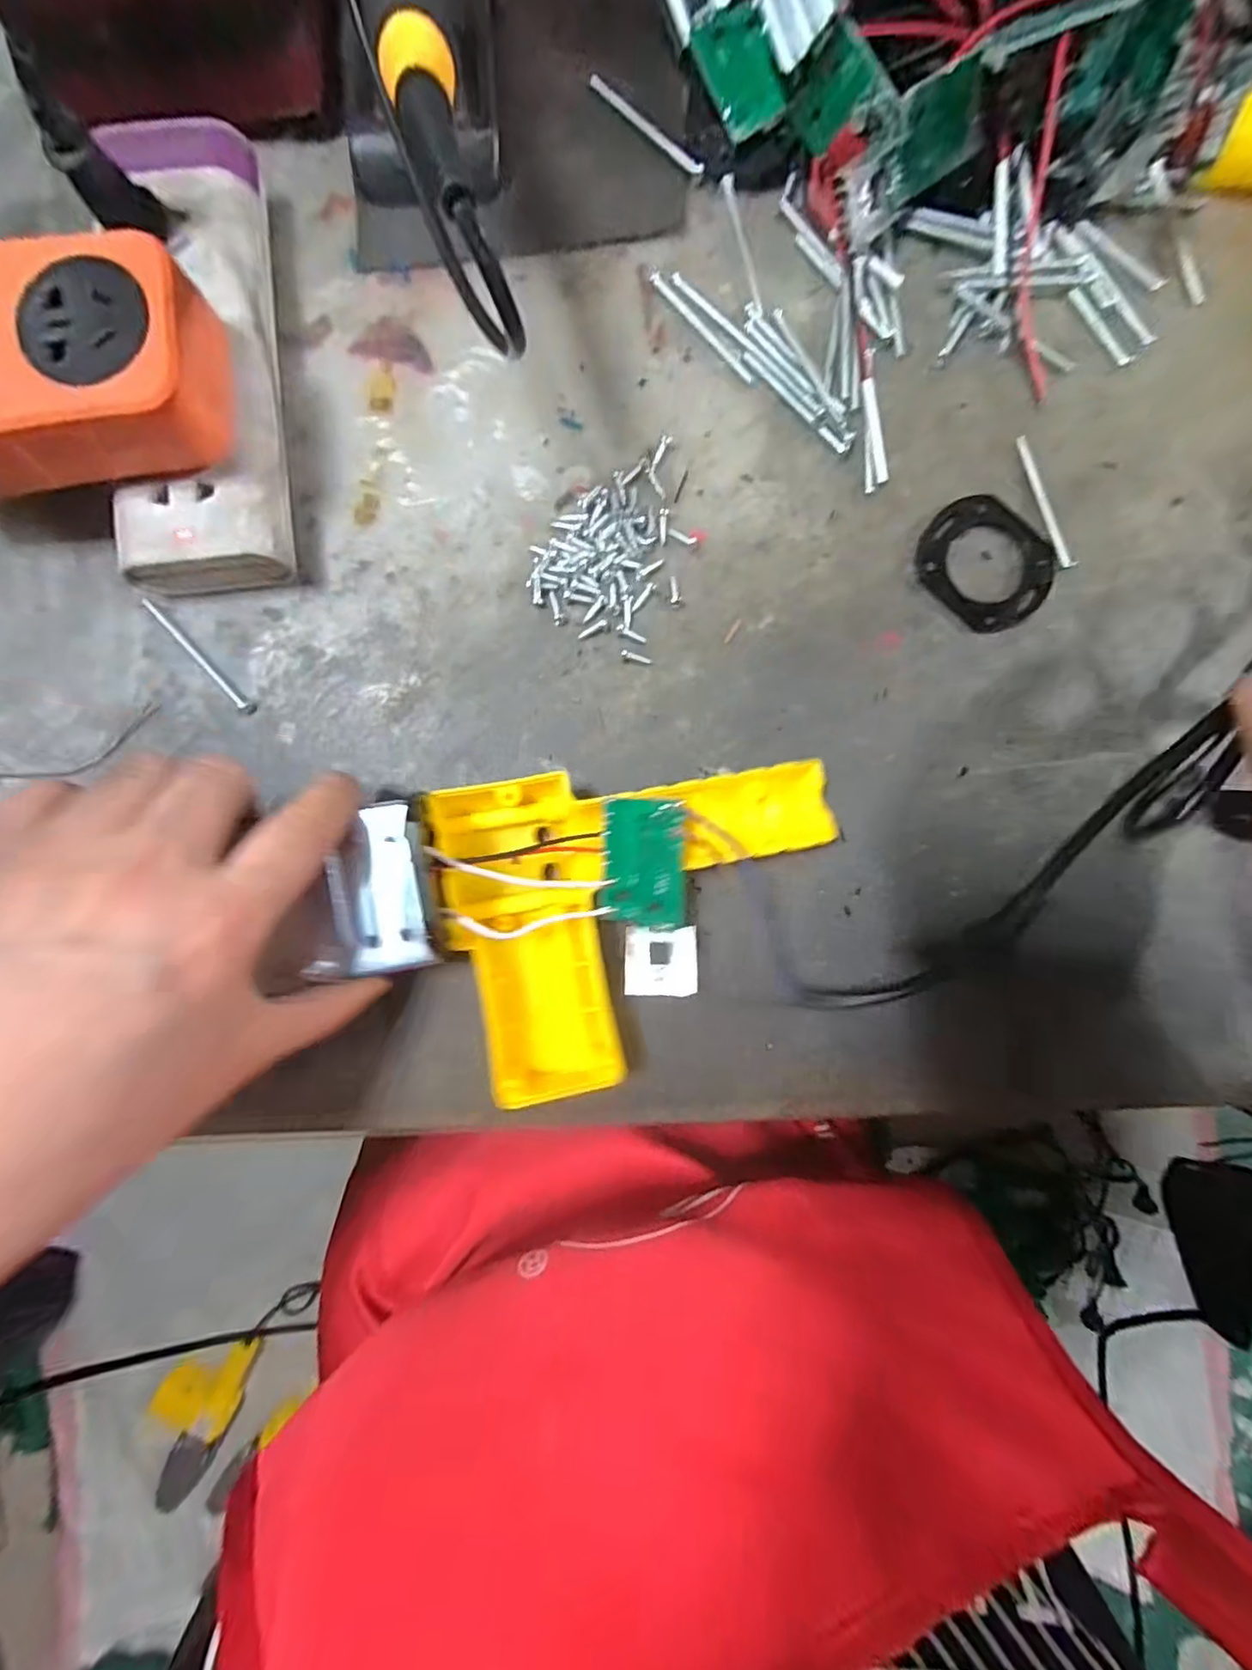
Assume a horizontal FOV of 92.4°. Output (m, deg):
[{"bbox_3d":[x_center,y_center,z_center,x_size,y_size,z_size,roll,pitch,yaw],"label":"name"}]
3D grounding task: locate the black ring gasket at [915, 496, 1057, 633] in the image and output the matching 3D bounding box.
[{"bbox_3d":[0.157,-0.118,0.261,0.059,0.004,0.048,43,88,0],"label":"black ring gasket"}]

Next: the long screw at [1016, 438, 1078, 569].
[{"bbox_3d":[0.182,-0.144,0.261,0.007,0.005,0.061,-18,89,-2],"label":"long screw"}]

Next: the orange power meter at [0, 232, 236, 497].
[{"bbox_3d":[-0.206,-0.156,0.205,0.123,0.033,0.065,-3,88,-2],"label":"orange power meter"}]

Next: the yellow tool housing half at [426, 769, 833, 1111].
[{"bbox_3d":[0.010,0.031,0.236,0.152,0.035,0.117,-10,88,-2],"label":"yellow tool housing half"}]

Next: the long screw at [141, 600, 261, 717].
[{"bbox_3d":[-0.177,-0.073,0.249,0.006,0.005,0.061,-43,90,-2],"label":"long screw"}]

